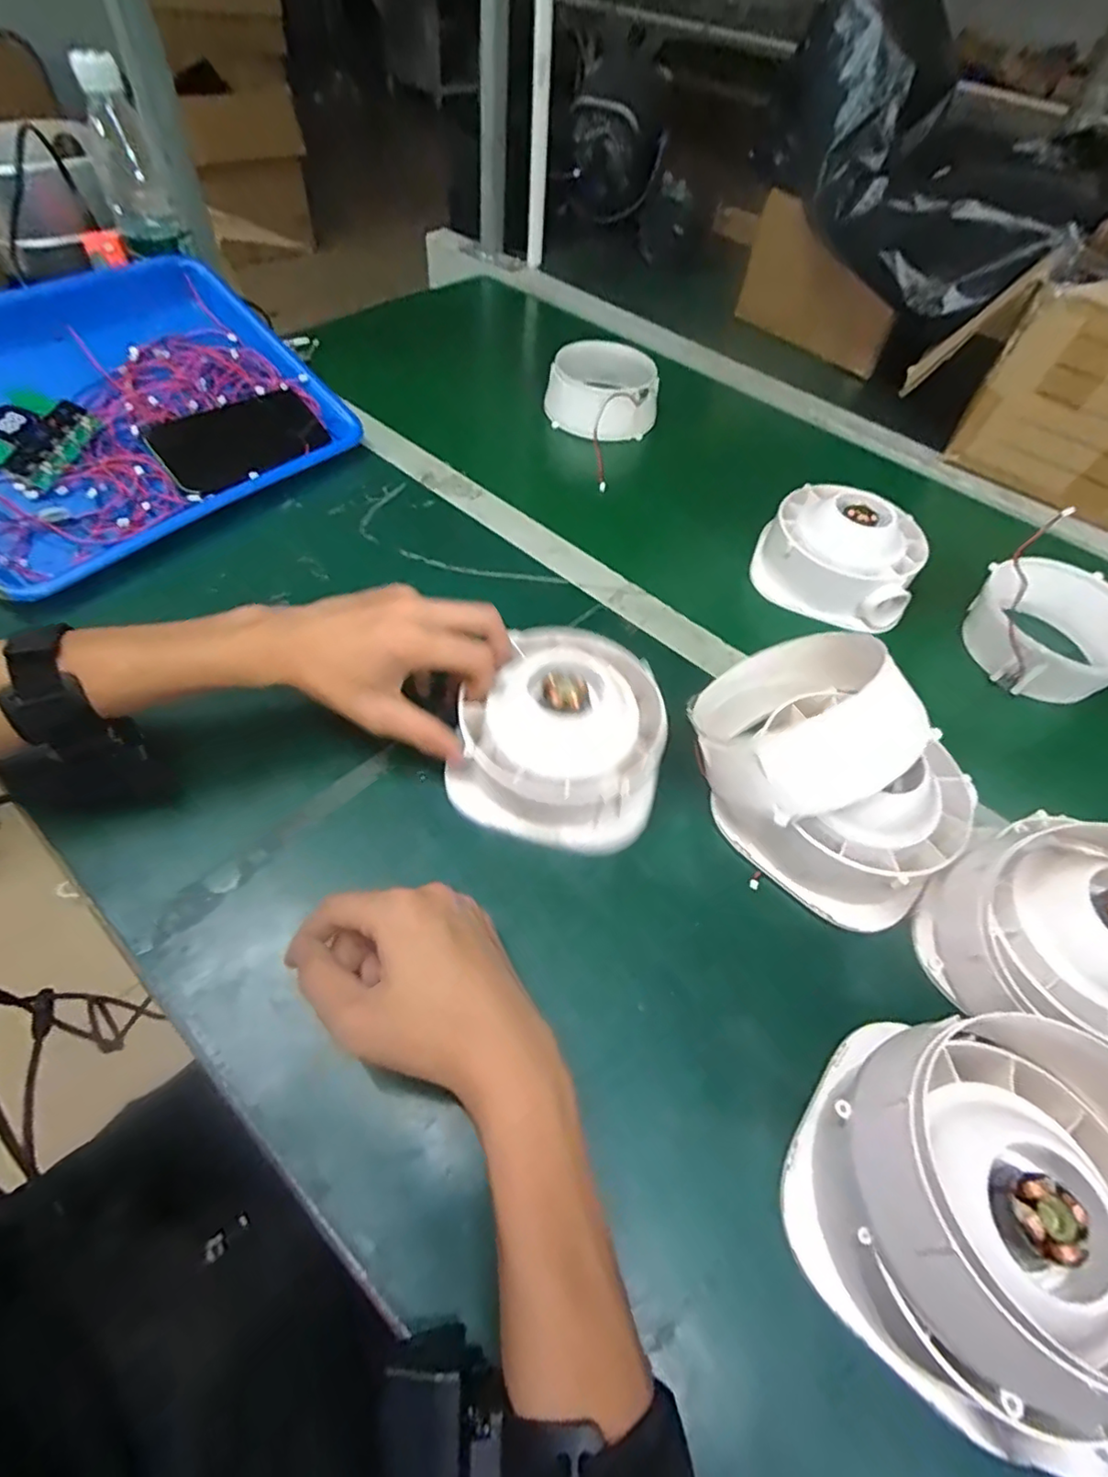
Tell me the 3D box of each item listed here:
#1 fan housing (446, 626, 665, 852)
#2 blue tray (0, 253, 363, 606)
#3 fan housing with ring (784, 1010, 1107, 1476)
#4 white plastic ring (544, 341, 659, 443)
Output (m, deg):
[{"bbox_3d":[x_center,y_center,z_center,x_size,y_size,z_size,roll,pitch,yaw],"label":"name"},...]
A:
[{"bbox_3d":[0.007,-0.004,0.385,0.128,0.068,0.122,16,55,6],"label":"fan housing"},{"bbox_3d":[-0.366,-0.277,0.515,0.241,0.046,0.340,46,64,0],"label":"blue tray"},{"bbox_3d":[0.189,0.195,0.253,0.141,0.092,0.139,33,58,17],"label":"fan housing with ring"},{"bbox_3d":[0.050,-0.377,0.664,0.108,0.070,0.108,2,55,-3],"label":"white plastic ring"}]

